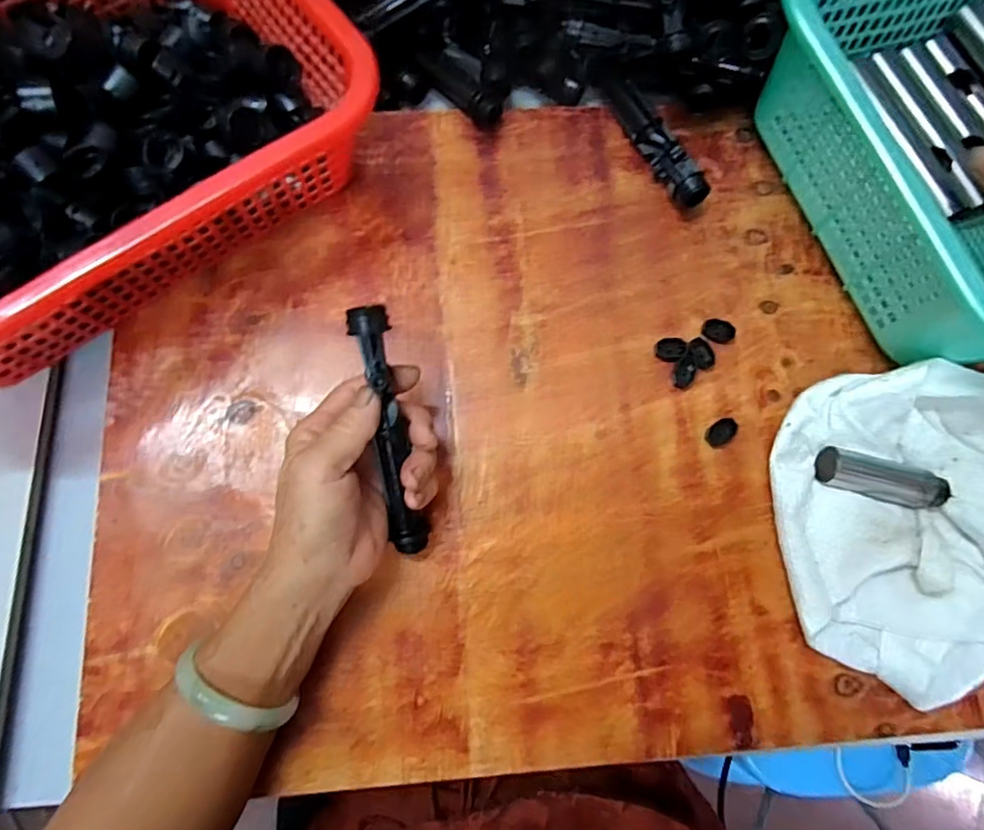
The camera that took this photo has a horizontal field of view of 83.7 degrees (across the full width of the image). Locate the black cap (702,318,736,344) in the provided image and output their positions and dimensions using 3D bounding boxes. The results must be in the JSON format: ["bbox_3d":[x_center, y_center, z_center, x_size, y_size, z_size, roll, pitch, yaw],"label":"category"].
[{"bbox_3d":[0.158,-0.059,0.381,0.022,0.005,0.016,12,76,1],"label":"black cap"}]

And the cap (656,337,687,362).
[{"bbox_3d":[0.123,-0.045,0.376,0.020,0.004,0.017,8,76,0],"label":"cap"}]

